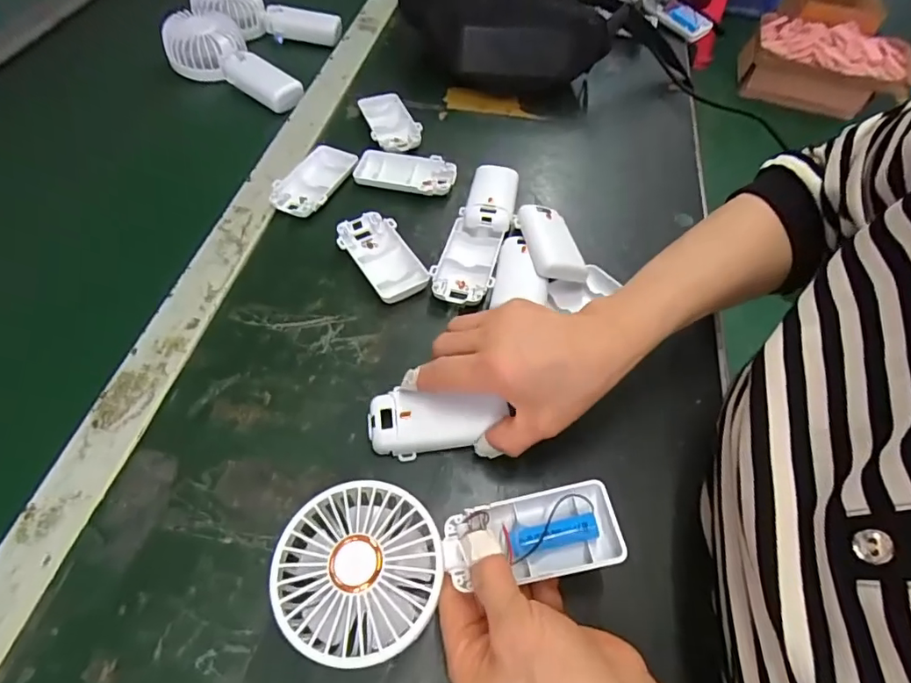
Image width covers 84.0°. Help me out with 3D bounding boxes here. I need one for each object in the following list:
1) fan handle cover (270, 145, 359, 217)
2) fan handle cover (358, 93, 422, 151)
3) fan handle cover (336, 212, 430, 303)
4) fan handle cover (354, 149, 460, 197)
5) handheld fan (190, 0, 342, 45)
[{"bbox_3d":[-0.132,-0.152,0.474,0.052,0.013,0.091,21,57,10],"label":"fan handle cover"},{"bbox_3d":[-0.068,-0.231,0.529,0.048,0.012,0.089,-16,58,-15],"label":"fan handle cover"},{"bbox_3d":[-0.063,-0.071,0.421,0.049,0.014,0.092,-22,60,-18],"label":"fan handle cover"},{"bbox_3d":[-0.047,-0.162,0.486,0.093,0.016,0.049,15,56,6],"label":"fan handle cover"},{"bbox_3d":[-0.241,-0.414,0.650,0.176,0.039,0.076,7,54,-15],"label":"handheld fan"}]

